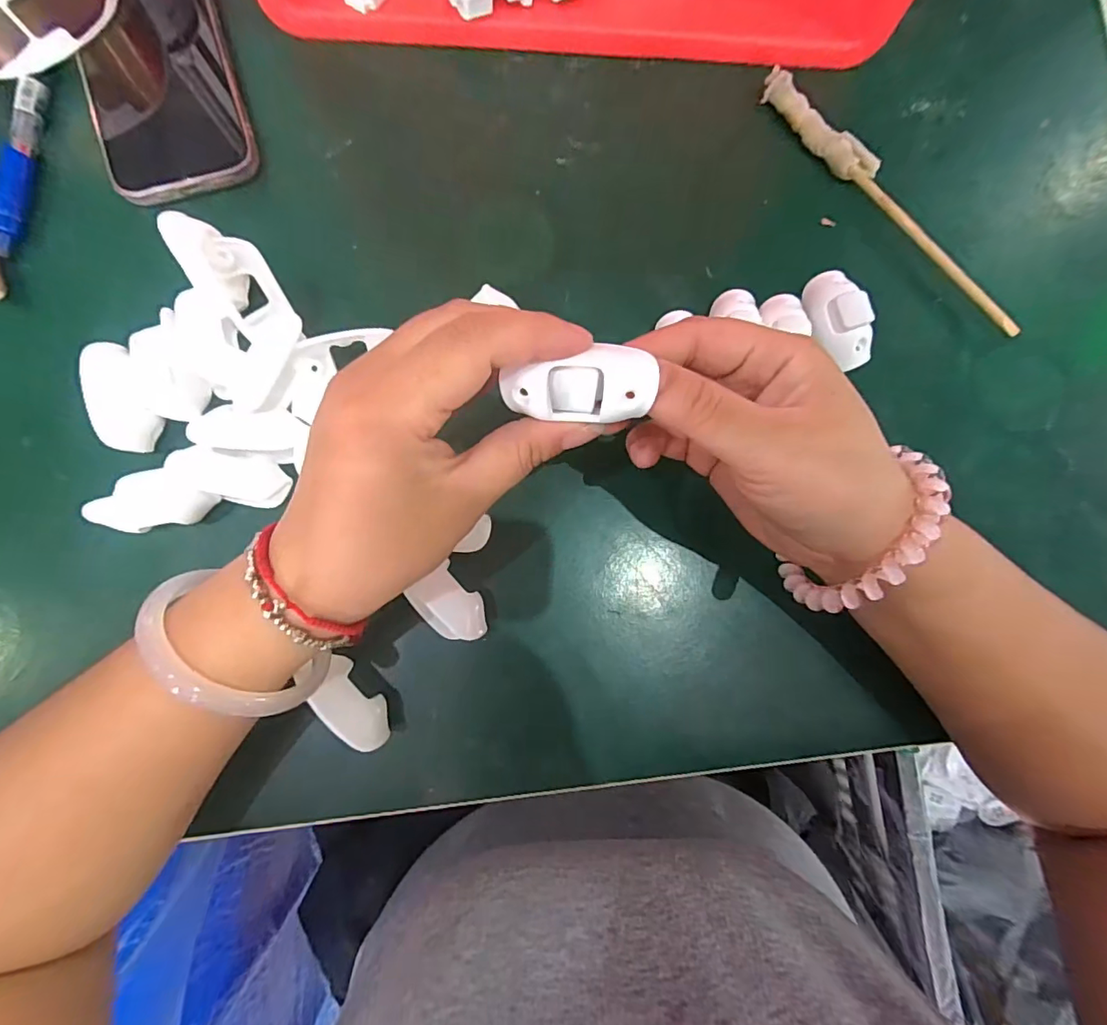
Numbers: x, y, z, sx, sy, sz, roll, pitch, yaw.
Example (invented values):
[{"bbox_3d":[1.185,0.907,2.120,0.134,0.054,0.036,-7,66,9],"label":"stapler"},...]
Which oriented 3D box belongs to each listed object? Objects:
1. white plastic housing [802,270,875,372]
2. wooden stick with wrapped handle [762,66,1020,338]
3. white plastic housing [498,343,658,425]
[{"bbox_3d":[0.148,-0.100,0.275,0.025,0.027,0.052,-15,86,-5],"label":"white plastic housing"},{"bbox_3d":[0.190,-0.174,0.291,0.018,0.015,0.193,-41,88,-6],"label":"wooden stick with wrapped handle"},{"bbox_3d":[0.008,-0.042,0.174,0.050,0.013,0.023,-3,85,4],"label":"white plastic housing"}]

